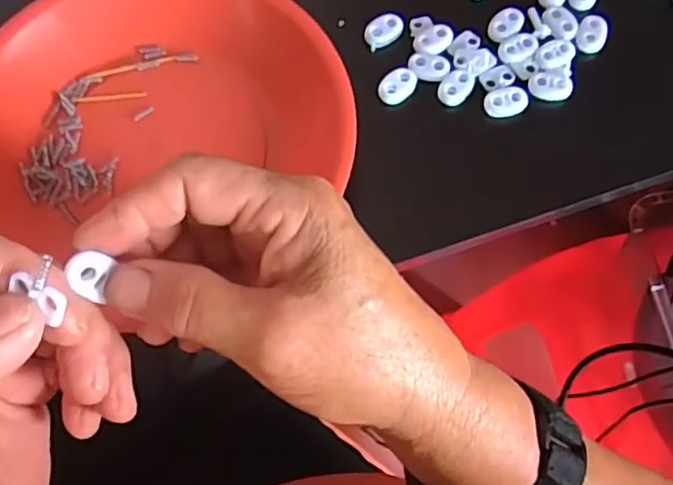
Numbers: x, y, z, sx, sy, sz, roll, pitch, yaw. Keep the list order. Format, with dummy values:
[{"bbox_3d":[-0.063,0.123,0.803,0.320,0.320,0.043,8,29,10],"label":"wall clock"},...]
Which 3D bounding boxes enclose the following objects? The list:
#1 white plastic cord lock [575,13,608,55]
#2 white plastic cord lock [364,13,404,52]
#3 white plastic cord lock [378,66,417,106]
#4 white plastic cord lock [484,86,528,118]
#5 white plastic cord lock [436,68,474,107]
[{"bbox_3d":[0.139,-0.113,0.347,0.015,0.005,0.022,23,72,8],"label":"white plastic cord lock"},{"bbox_3d":[0.026,-0.117,0.351,0.023,0.006,0.015,-31,73,-11],"label":"white plastic cord lock"},{"bbox_3d":[0.033,-0.084,0.339,0.016,0.004,0.023,37,74,12],"label":"white plastic cord lock"},{"bbox_3d":[0.090,-0.074,0.336,0.022,0.004,0.017,-13,71,-5],"label":"white plastic cord lock"},{"bbox_3d":[0.064,-0.083,0.339,0.016,0.004,0.024,36,74,12],"label":"white plastic cord lock"}]

